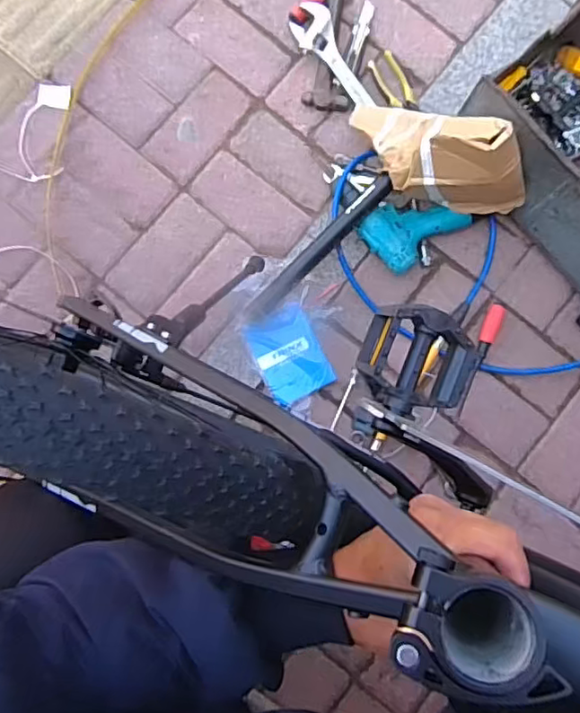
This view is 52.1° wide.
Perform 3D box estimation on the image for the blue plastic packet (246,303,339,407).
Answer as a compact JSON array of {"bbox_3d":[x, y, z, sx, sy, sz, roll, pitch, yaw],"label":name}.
[{"bbox_3d":[-0.001,-0.001,0.964,0.107,0.019,0.141,-26,89,-4],"label":"blue plastic packet"}]

